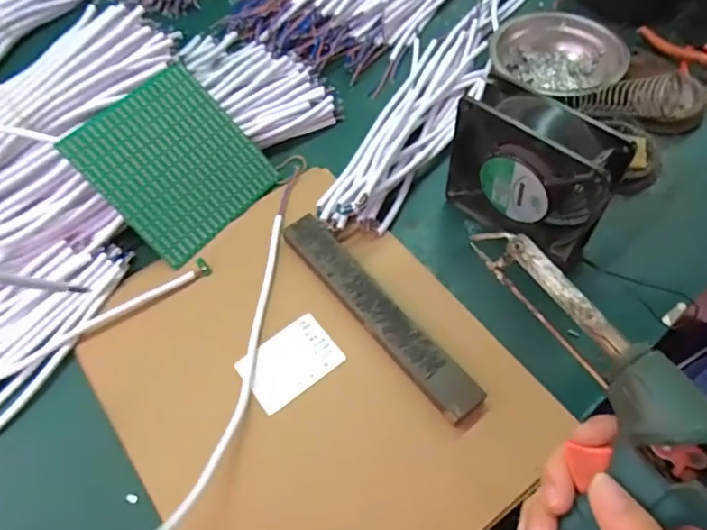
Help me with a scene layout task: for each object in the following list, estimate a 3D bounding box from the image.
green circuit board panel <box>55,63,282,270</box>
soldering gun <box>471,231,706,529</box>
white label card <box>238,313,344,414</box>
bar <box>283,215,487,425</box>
[{"bbox_3d":[-0.151,-0.087,0.462,0.133,0.004,0.127,49,65,-12],"label":"green circuit board panel"},{"bbox_3d":[0.139,0.075,0.284,0.128,0.045,0.203,-12,78,40],"label":"soldering gun"},{"bbox_3d":[-0.047,0.071,0.402,0.069,0.004,0.049,-35,63,-17],"label":"white label card"},{"bbox_3d":[0.018,0.033,0.414,0.034,0.016,0.202,-35,63,-17],"label":"bar"}]

